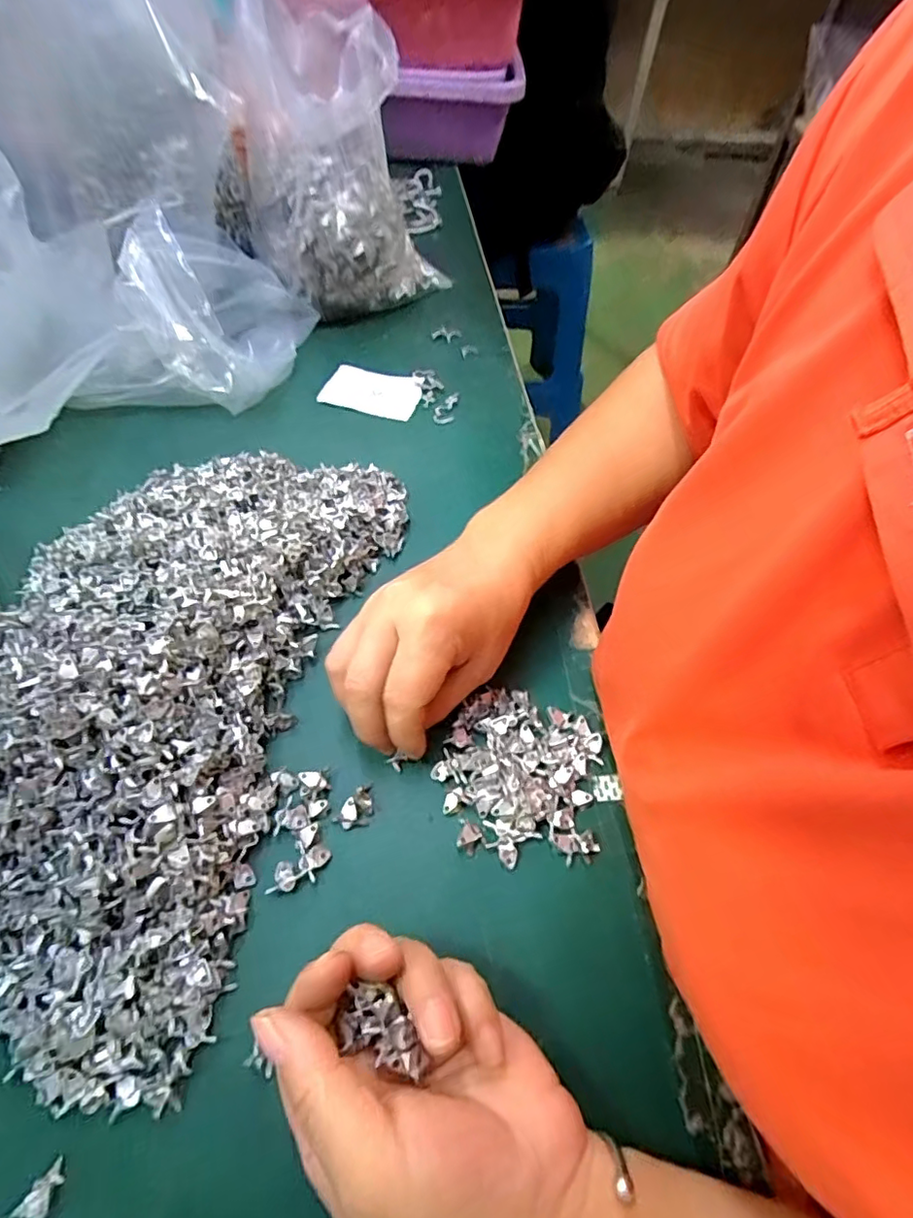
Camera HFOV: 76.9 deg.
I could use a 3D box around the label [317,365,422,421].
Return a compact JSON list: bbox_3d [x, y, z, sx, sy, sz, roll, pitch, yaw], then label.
[{"bbox_3d":[-0.068,-0.177,0.468,0.074,0.007,0.044,13,56,6],"label":"label"}]

